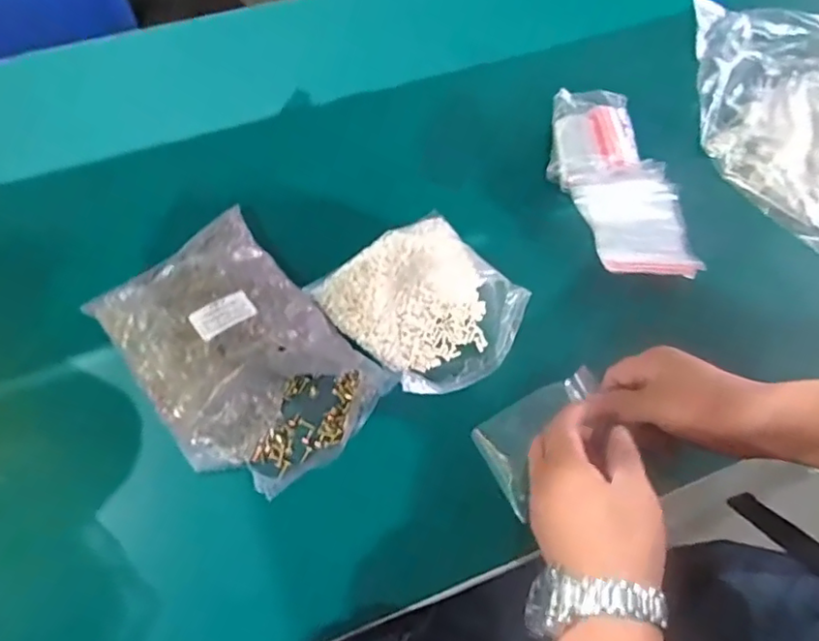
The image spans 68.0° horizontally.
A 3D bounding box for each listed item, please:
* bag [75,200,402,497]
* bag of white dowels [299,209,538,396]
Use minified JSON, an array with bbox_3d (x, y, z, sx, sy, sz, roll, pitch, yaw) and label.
[{"bbox_3d":[-0.148,0.021,0.521,0.168,0.051,0.244,-40,65,-22],"label":"bag"},{"bbox_3d":[0.017,-0.022,0.558,0.159,0.030,0.172,-35,63,-20],"label":"bag of white dowels"}]

